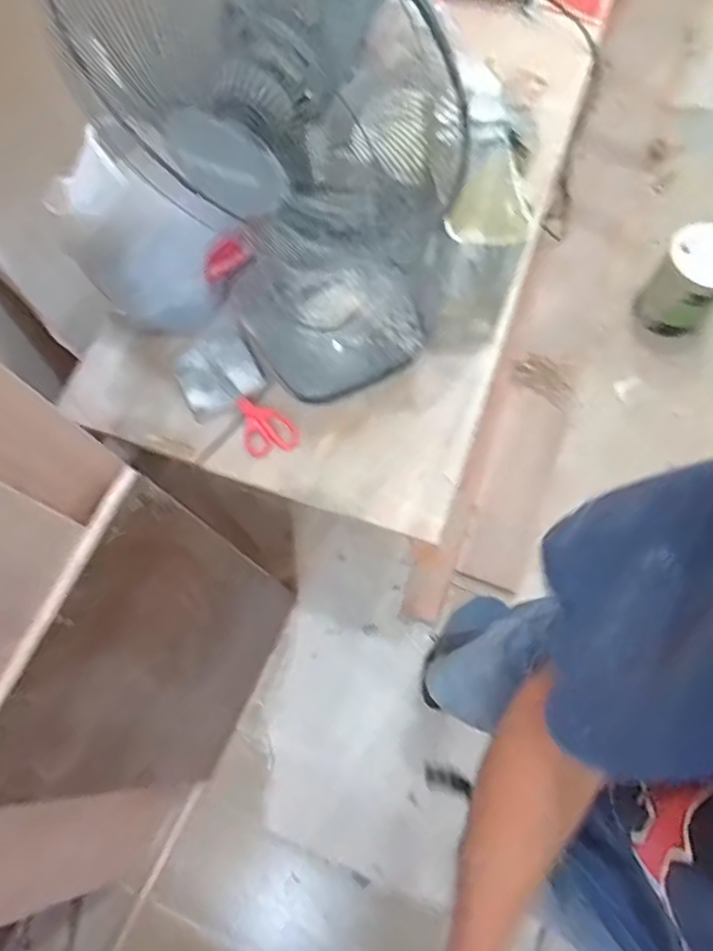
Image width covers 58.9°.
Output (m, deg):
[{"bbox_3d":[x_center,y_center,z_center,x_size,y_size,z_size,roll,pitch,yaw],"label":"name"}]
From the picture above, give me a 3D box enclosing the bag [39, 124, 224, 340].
[{"bbox_3d":[-0.297,-0.310,0.847,0.174,0.210,0.135,15,72,7],"label":"bag"}]

